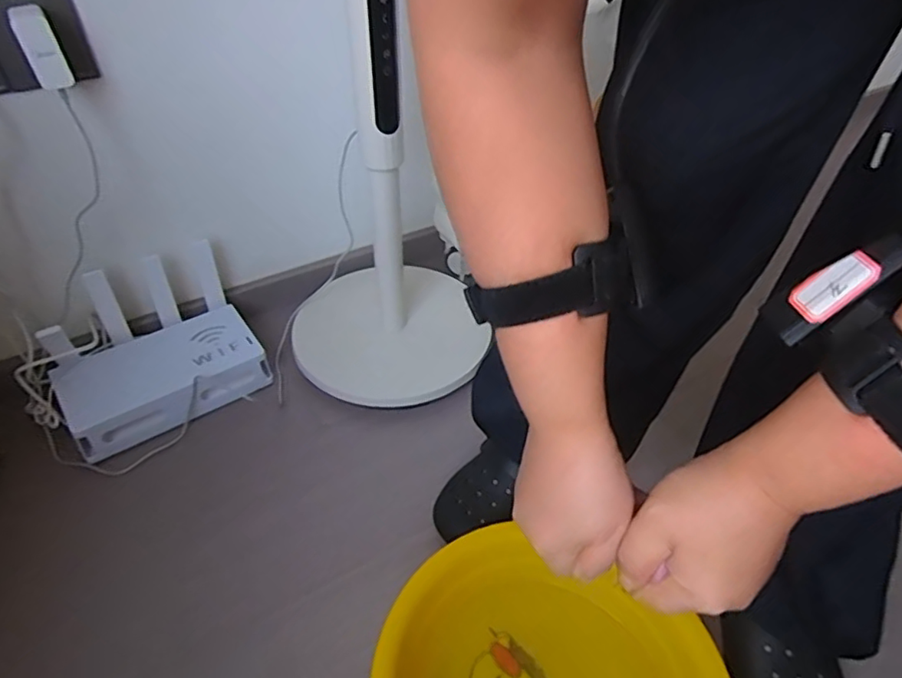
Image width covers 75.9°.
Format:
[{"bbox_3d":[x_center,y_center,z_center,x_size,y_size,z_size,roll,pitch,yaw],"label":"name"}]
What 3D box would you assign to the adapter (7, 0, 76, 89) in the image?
[{"bbox_3d":[-0.405,-0.289,0.570,0.035,0.070,0.041,-23,48,-24],"label":"adapter"}]

